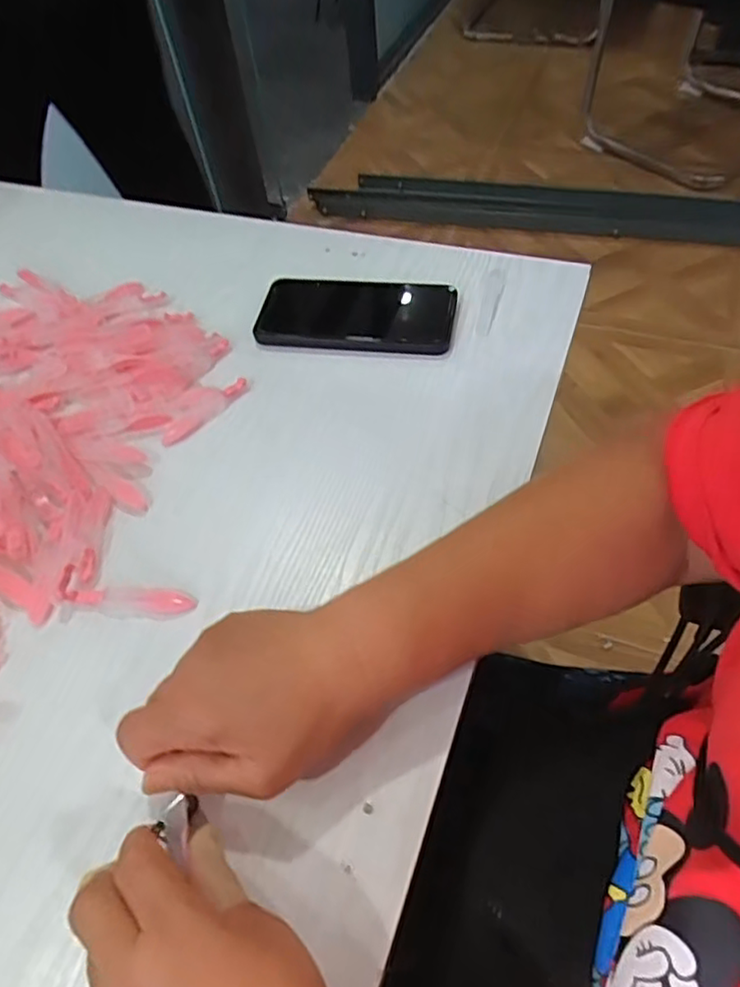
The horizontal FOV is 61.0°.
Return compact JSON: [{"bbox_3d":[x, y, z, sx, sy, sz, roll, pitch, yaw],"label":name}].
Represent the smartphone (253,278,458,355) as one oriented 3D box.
[{"bbox_3d":[-0.016,-0.147,0.512,0.165,0.014,0.081,6,55,10],"label":"smartphone"}]

